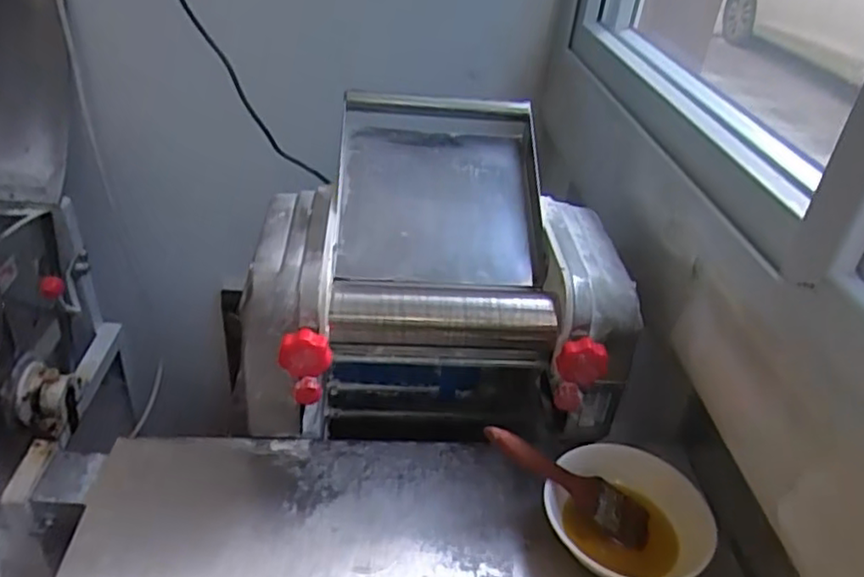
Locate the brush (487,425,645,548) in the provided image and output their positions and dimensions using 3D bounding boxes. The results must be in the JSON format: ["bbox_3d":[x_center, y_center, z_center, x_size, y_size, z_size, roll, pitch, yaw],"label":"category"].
[{"bbox_3d":[0.129,0.185,0.622,0.185,0.023,0.043,33,33,-7],"label":"brush"}]

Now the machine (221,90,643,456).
[{"bbox_3d":[0.008,-0.001,0.753,0.369,0.292,0.344,5,33,-4],"label":"machine"}]

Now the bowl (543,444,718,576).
[{"bbox_3d":[0.176,0.220,0.619,0.133,0.074,0.150,-23,43,-38],"label":"bowl"}]

